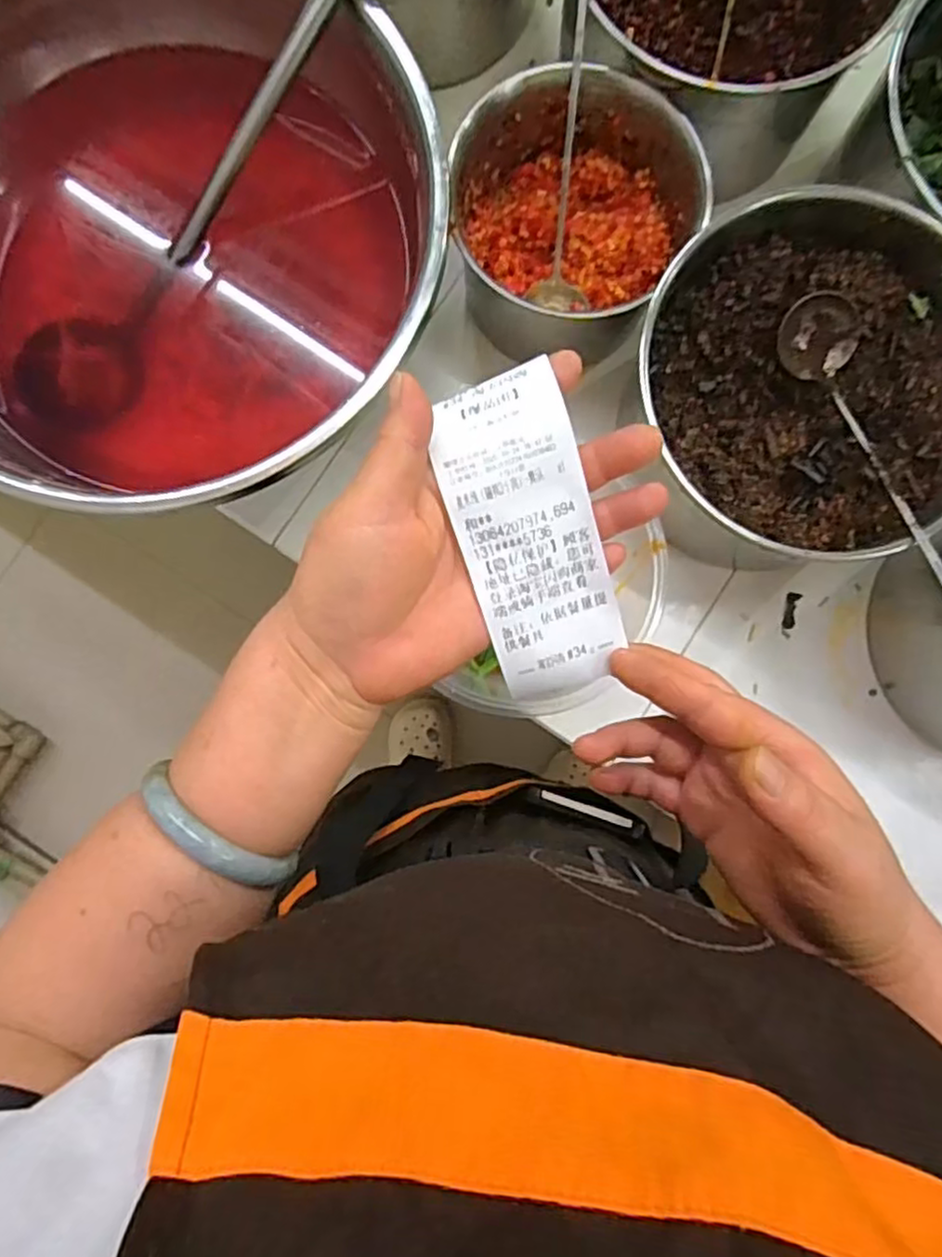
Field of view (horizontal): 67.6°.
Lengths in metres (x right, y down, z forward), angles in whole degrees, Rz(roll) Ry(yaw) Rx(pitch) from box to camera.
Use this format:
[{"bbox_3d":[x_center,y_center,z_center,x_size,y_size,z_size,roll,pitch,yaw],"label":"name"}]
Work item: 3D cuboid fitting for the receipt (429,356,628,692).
[{"bbox_3d":[0.024,-0.035,0.290,0.054,0.020,0.131,-17,108,-3],"label":"receipt"}]

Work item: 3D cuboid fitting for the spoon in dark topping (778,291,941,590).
[{"bbox_3d":[0.240,-0.079,0.407,0.047,0.049,0.257,-11,69,-3],"label":"spoon in dark topping"}]

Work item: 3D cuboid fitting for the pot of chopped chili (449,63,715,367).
[{"bbox_3d":[0.068,-0.275,0.479,0.145,0.106,0.145,0,88,-2],"label":"pot of chopped chili"}]

